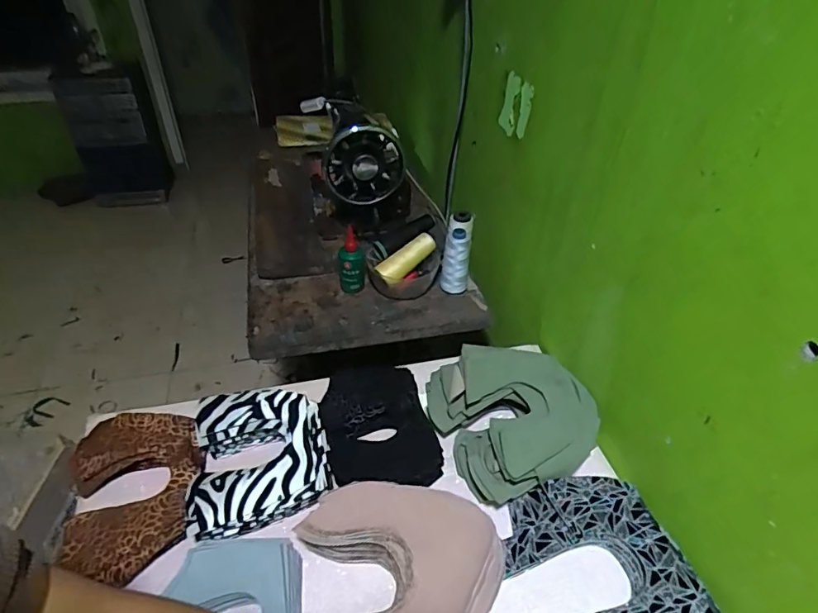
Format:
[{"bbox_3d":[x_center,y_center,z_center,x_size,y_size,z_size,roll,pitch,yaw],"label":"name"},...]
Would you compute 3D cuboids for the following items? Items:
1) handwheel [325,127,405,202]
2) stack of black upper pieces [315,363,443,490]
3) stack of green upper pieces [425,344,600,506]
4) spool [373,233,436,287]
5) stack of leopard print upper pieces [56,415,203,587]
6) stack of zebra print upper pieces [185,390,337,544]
[{"bbox_3d":[-0.078,-0.244,0.831,0.136,0.138,0.040,17,40,-26],"label":"handwheel"},{"bbox_3d":[-0.039,0.149,0.596,0.123,0.055,0.170,-12,43,-16],"label":"stack of black upper pieces"},{"bbox_3d":[0.127,0.127,0.590,0.173,0.071,0.178,-15,44,-19],"label":"stack of green upper pieces"},{"bbox_3d":[-0.003,-0.082,0.816,0.119,0.035,0.035,-39,55,-21],"label":"spool"},{"bbox_3d":[-0.298,0.200,0.532,0.129,0.033,0.184,-12,43,-16],"label":"stack of leopard print upper pieces"},{"bbox_3d":[-0.172,0.171,0.560,0.148,0.050,0.162,-10,43,-14],"label":"stack of zebra print upper pieces"}]

